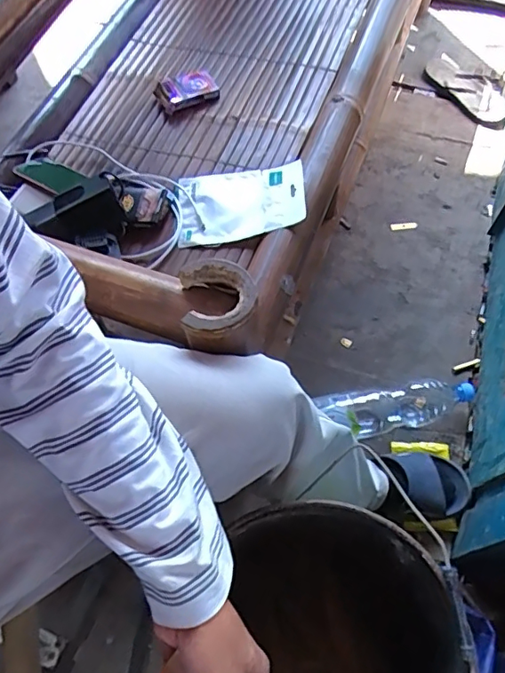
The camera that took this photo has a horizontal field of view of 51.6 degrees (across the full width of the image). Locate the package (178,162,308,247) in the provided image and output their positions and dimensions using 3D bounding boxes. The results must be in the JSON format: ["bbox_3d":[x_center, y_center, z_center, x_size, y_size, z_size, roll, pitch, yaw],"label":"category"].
[{"bbox_3d":[-0.018,-0.199,0.771,0.186,0.017,0.127,-7,60,10],"label":"package"}]

